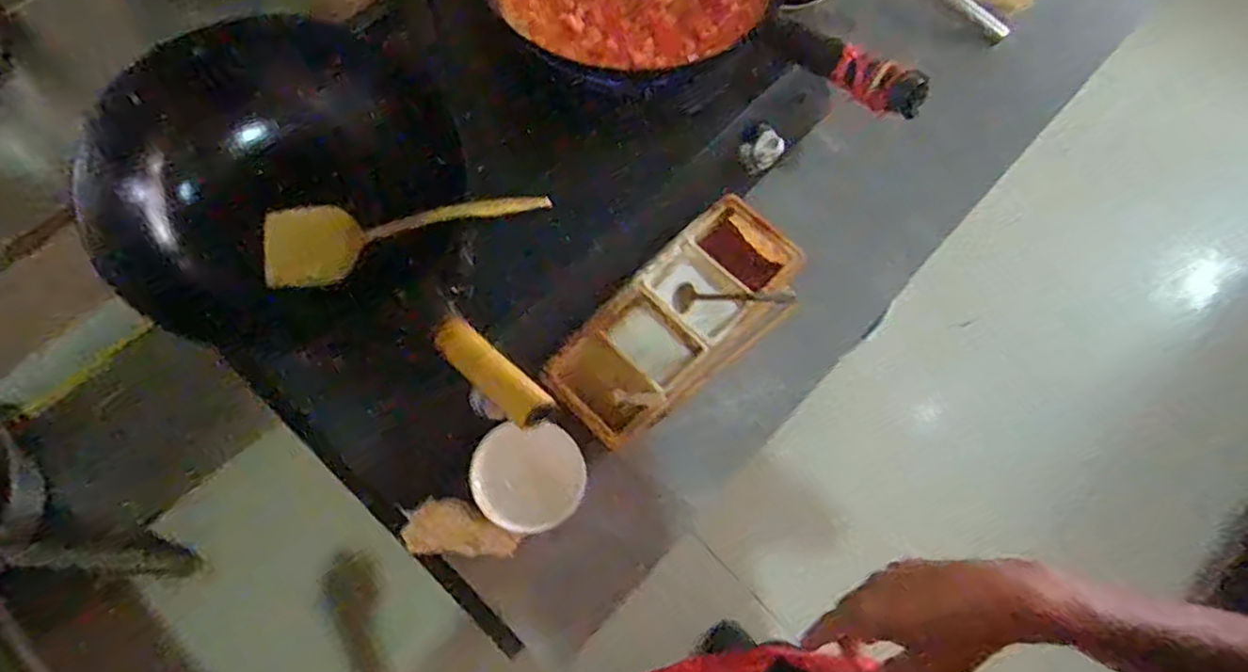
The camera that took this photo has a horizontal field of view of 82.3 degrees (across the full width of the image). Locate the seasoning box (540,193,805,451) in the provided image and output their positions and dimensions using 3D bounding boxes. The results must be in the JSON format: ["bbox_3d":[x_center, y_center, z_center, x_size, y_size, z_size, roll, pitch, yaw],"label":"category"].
[{"bbox_3d":[0.064,-0.019,0.789,0.310,0.062,0.131,-41,77,-15],"label":"seasoning box"}]

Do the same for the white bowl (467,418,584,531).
[{"bbox_3d":[-0.098,0.147,0.749,0.120,0.041,0.112,-1,71,-3],"label":"white bowl"}]

